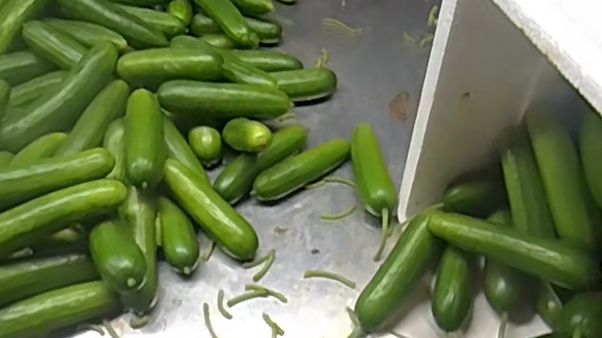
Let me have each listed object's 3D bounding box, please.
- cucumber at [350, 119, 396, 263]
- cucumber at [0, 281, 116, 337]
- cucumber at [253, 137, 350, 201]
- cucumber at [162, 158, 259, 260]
[{"bbox_3d":[0.069,0.012,0.602,0.030,0.035,0.155,-7,48,-6],"label":"cucumber"},{"bbox_3d":[-0.218,0.124,0.508,0.124,0.038,0.027,-19,51,-16],"label":"cucumber"},{"bbox_3d":[0.001,0.001,0.611,0.107,0.033,0.025,-30,55,-24],"label":"cucumber"},{"bbox_3d":[-0.084,0.038,0.560,0.112,0.033,0.032,45,59,5],"label":"cucumber"}]

